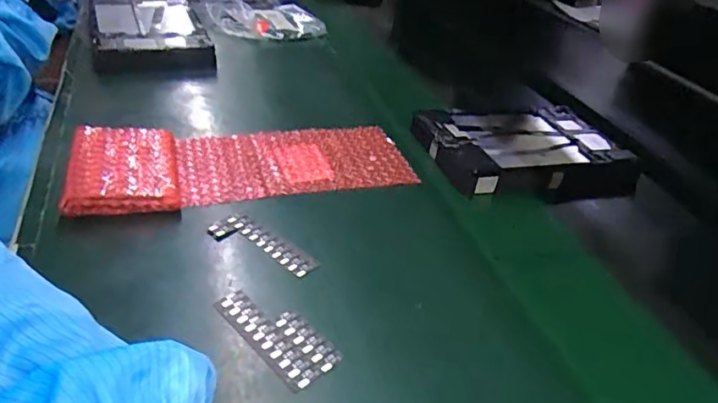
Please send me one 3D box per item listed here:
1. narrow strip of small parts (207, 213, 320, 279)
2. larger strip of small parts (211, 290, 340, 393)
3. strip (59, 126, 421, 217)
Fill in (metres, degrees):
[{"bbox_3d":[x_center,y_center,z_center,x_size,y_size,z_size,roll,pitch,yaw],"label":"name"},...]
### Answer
[{"bbox_3d":[-0.081,0.037,0.471,0.102,0.005,0.038,22,37,22],"label":"narrow strip of small parts"},{"bbox_3d":[-0.061,0.096,0.395,0.100,0.008,0.040,31,41,32],"label":"larger strip of small parts"},{"bbox_3d":[-0.113,-0.045,0.565,0.341,0.035,0.129,-9,37,-21],"label":"strip"}]

